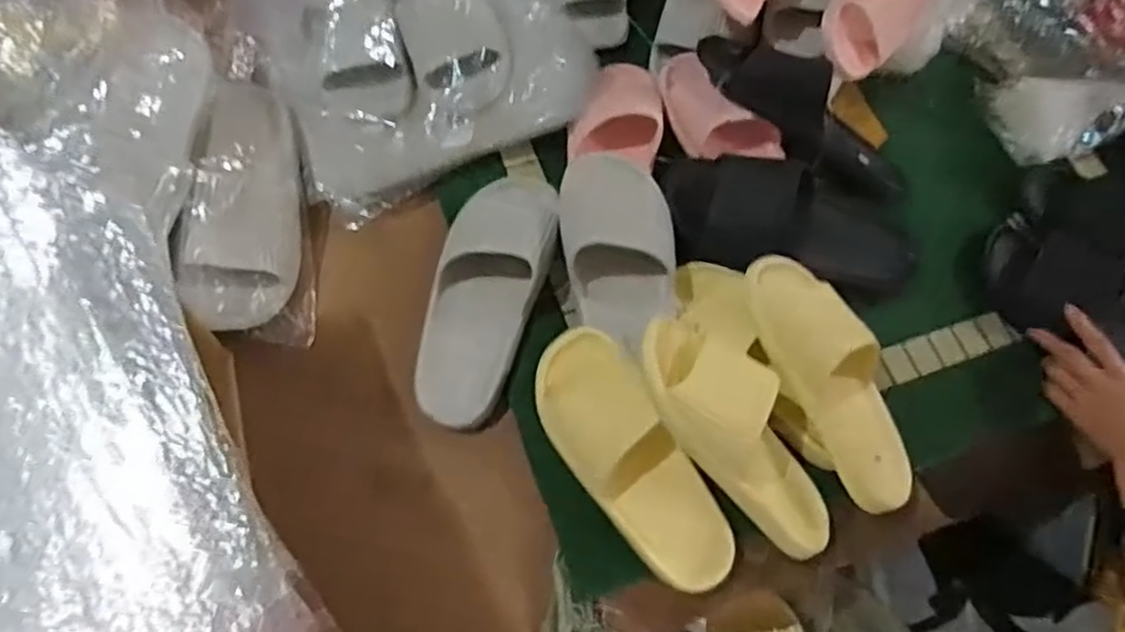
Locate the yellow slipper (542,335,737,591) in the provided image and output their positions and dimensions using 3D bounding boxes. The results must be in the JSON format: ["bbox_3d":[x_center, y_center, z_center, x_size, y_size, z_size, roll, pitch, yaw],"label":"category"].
[{"bbox_3d":[0.065,0.134,0.640,0.093,0.075,0.263,-33,89,-14],"label":"yellow slipper"}]

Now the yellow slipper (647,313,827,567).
[{"bbox_3d":[0.163,0.112,0.651,0.100,0.078,0.259,-44,103,-17],"label":"yellow slipper"}]

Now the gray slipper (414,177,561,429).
[{"bbox_3d":[-0.075,-0.033,0.720,0.104,0.070,0.280,14,69,2],"label":"gray slipper"}]

